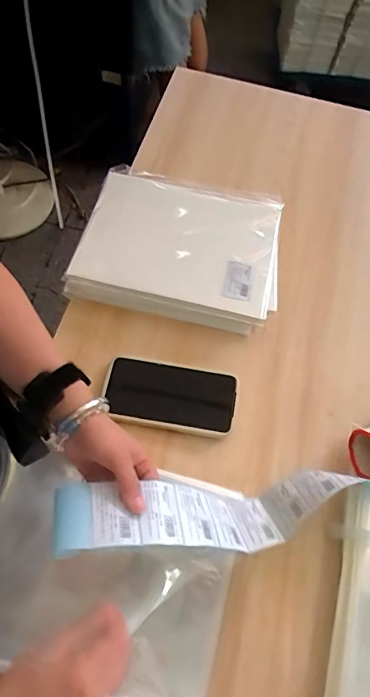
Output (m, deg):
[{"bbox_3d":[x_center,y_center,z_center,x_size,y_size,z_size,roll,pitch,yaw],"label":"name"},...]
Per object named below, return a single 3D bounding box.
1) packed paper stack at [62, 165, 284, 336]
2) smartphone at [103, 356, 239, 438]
[{"bbox_3d":[-0.004,-0.145,0.624,0.275,0.039,0.210,12,65,2],"label":"packed paper stack"},{"bbox_3d":[-0.019,0.059,0.555,0.160,0.013,0.081,10,65,1],"label":"smartphone"}]

